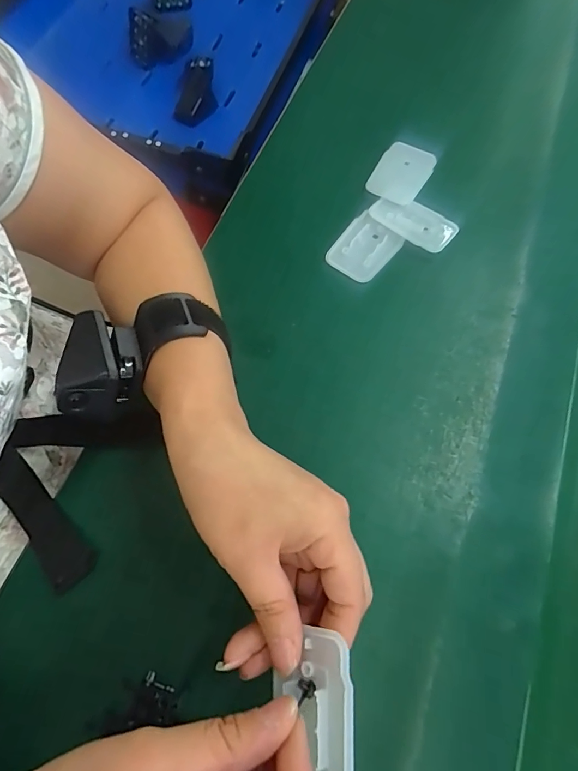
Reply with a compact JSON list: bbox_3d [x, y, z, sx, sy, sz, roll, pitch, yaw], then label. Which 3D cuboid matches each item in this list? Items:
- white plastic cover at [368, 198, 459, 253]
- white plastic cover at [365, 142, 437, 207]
[{"bbox_3d":[0.101,-0.134,0.340,0.068,0.004,0.037,36,71,12],"label":"white plastic cover"},{"bbox_3d":[0.098,-0.186,0.363,0.043,0.006,0.064,31,70,11],"label":"white plastic cover"}]

